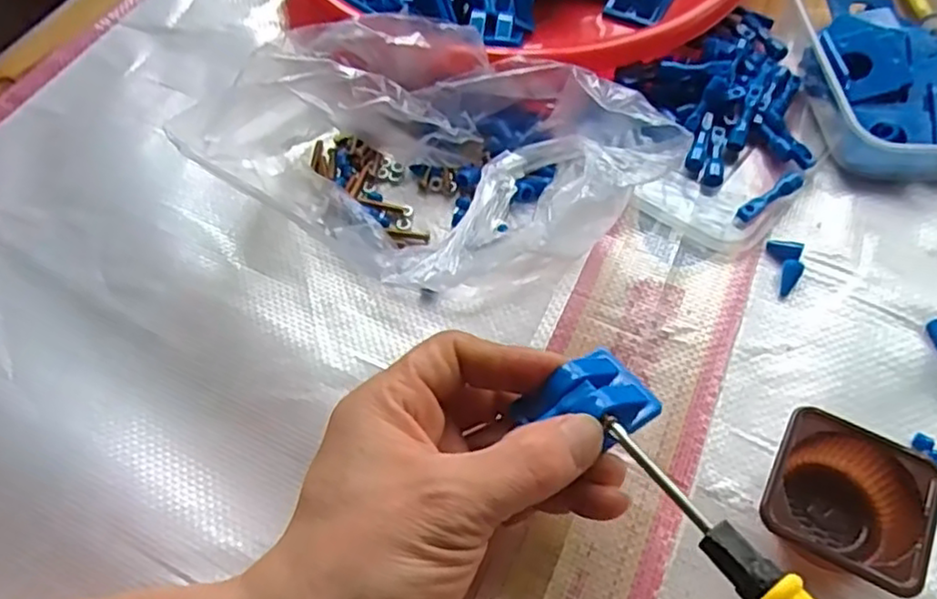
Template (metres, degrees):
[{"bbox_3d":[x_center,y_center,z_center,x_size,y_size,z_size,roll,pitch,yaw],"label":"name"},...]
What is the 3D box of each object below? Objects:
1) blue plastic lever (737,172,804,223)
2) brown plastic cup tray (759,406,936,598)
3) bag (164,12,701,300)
[{"bbox_3d":[0.149,-0.050,0.342,0.037,0.013,0.008,-30,62,-17],"label":"blue plastic lever"},{"bbox_3d":[0.137,0.075,0.255,0.054,0.026,0.053,26,62,16],"label":"brown plastic cup tray"},{"bbox_3d":[-0.012,-0.064,0.325,0.183,0.059,0.142,31,63,19],"label":"bag"}]

